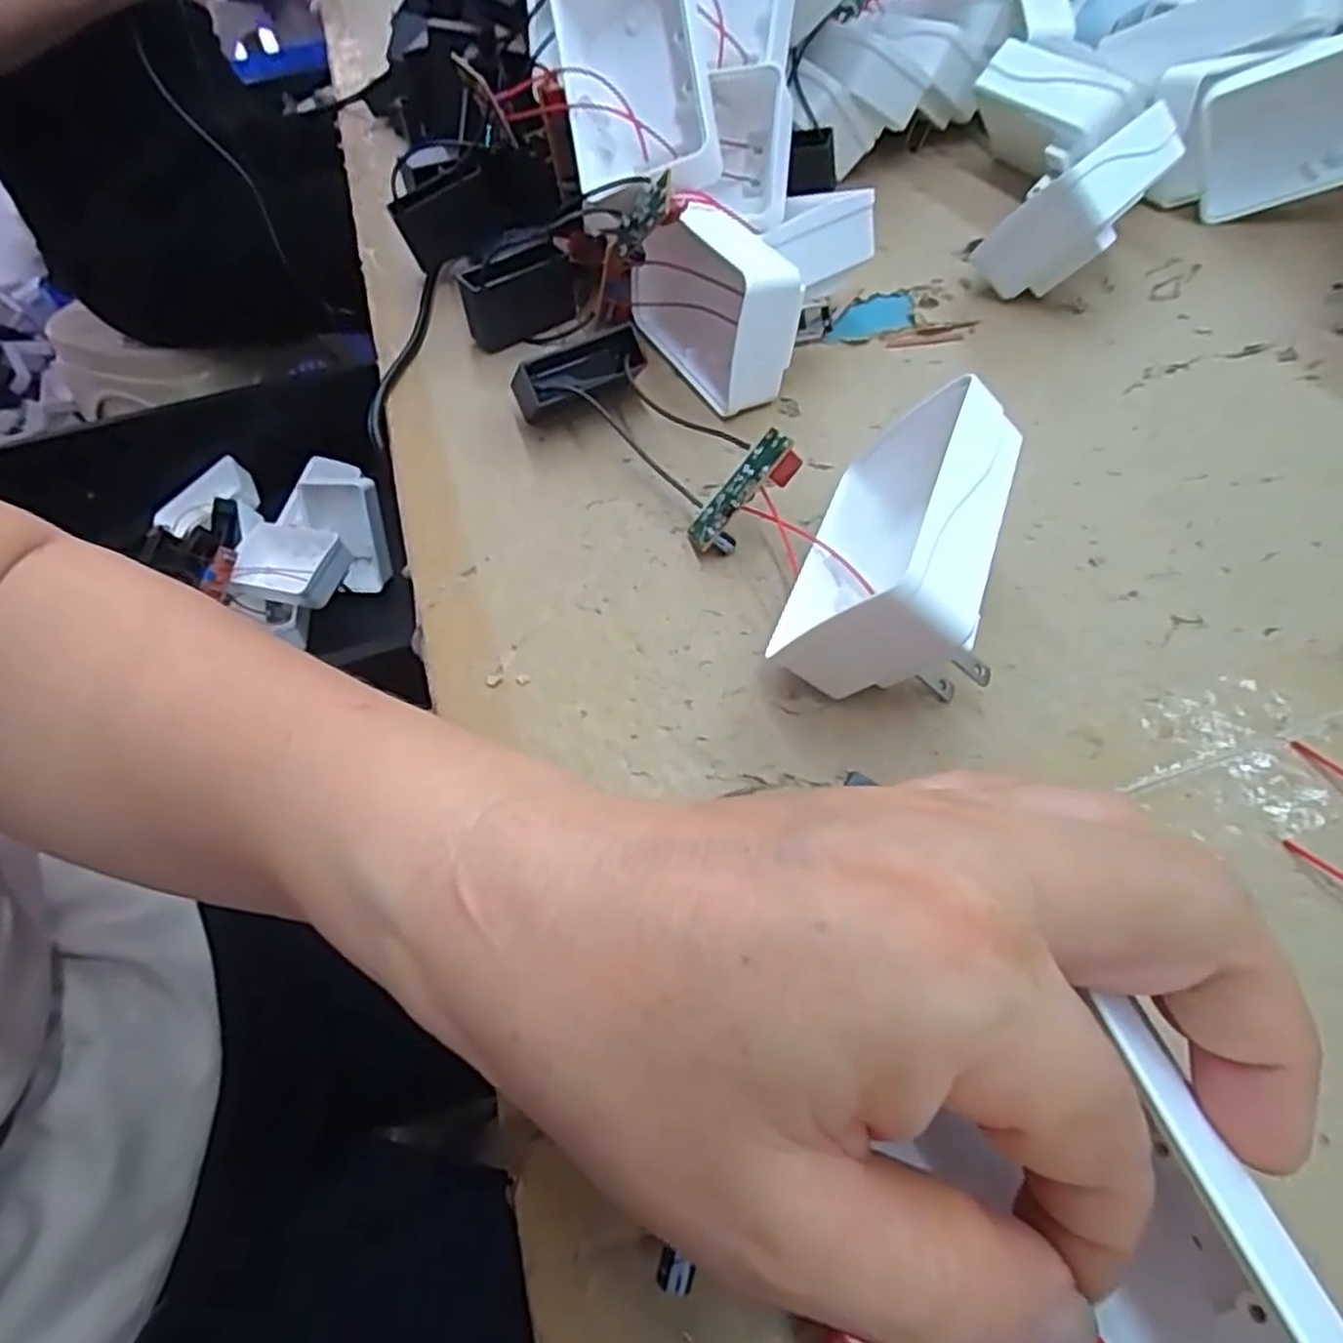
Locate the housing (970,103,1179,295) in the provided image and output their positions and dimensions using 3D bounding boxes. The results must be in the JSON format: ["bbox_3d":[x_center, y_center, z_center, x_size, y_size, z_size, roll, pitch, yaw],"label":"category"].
[{"bbox_3d":[0.176,-0.200,0.332,0.091,0.058,0.034,-43,103,-23],"label":"housing"}]

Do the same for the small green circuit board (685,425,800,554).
[{"bbox_3d":[0.023,-0.059,0.255,0.044,0.011,0.016,-49,56,12],"label":"small green circuit board"}]

